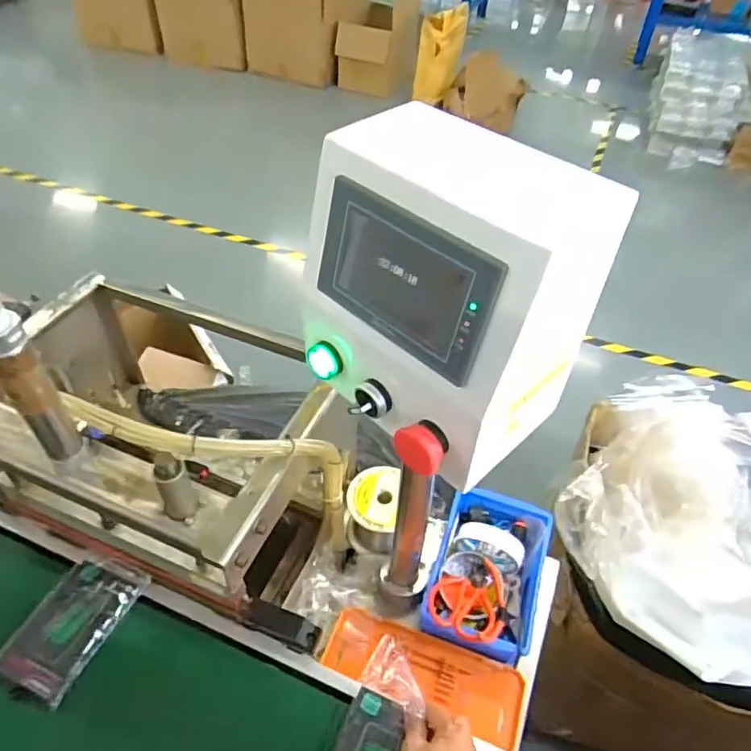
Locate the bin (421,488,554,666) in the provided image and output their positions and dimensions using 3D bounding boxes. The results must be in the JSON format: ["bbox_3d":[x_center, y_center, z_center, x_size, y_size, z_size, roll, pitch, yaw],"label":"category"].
[{"bbox_3d":[0.152,0.252,0.770,0.141,0.077,0.219,16,48,12],"label":"bin"}]

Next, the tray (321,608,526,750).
[{"bbox_3d":[0.059,0.369,0.727,0.247,0.042,0.097,14,47,10],"label":"tray"}]

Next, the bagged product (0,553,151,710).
[{"bbox_3d":[-0.339,0.280,0.661,0.097,0.026,0.159,15,48,11],"label":"bagged product"}]

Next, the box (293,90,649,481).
[{"bbox_3d":[0.043,-0.057,0.430,0.144,0.178,0.191,-33,56,-29],"label":"box"}]

